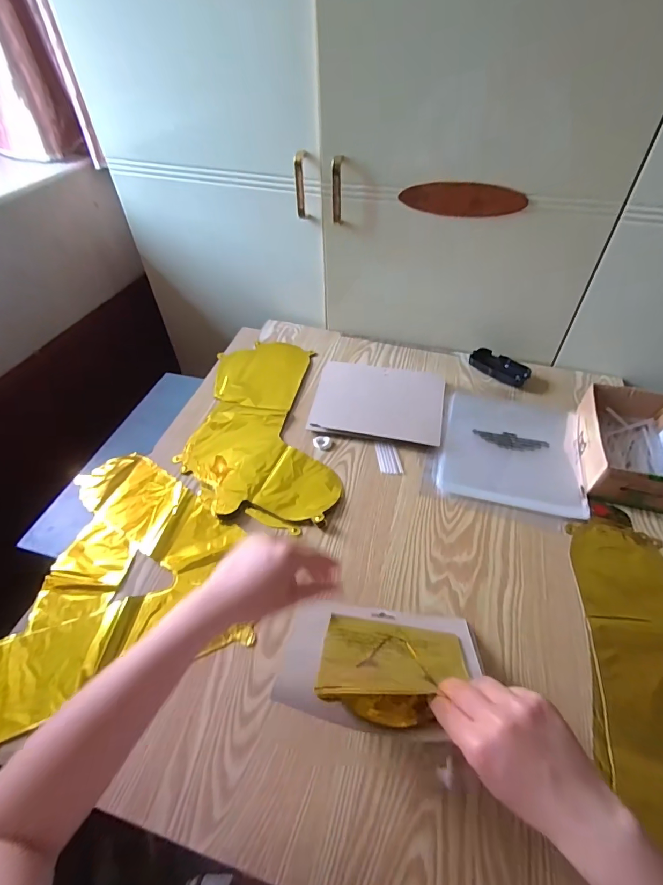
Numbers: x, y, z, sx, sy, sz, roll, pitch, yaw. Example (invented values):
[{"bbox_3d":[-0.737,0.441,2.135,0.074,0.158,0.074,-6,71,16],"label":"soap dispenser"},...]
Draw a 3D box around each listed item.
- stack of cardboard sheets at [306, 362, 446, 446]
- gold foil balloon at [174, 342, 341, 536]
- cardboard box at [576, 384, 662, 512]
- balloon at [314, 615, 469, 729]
[{"bbox_3d":[0.084,-0.081,0.735,0.217,0.012,0.185,7,49,7],"label":"stack of cardboard sheets"},{"bbox_3d":[-0.127,-0.037,0.704,0.220,0.011,0.410,-7,49,-5],"label":"gold foil balloon"},{"bbox_3d":[0.441,0.005,0.615,0.134,0.068,0.188,9,50,9],"label":"cardboard box"},{"bbox_3d":[0.060,0.220,0.410,0.138,0.025,0.113,14,22,5],"label":"balloon"}]

